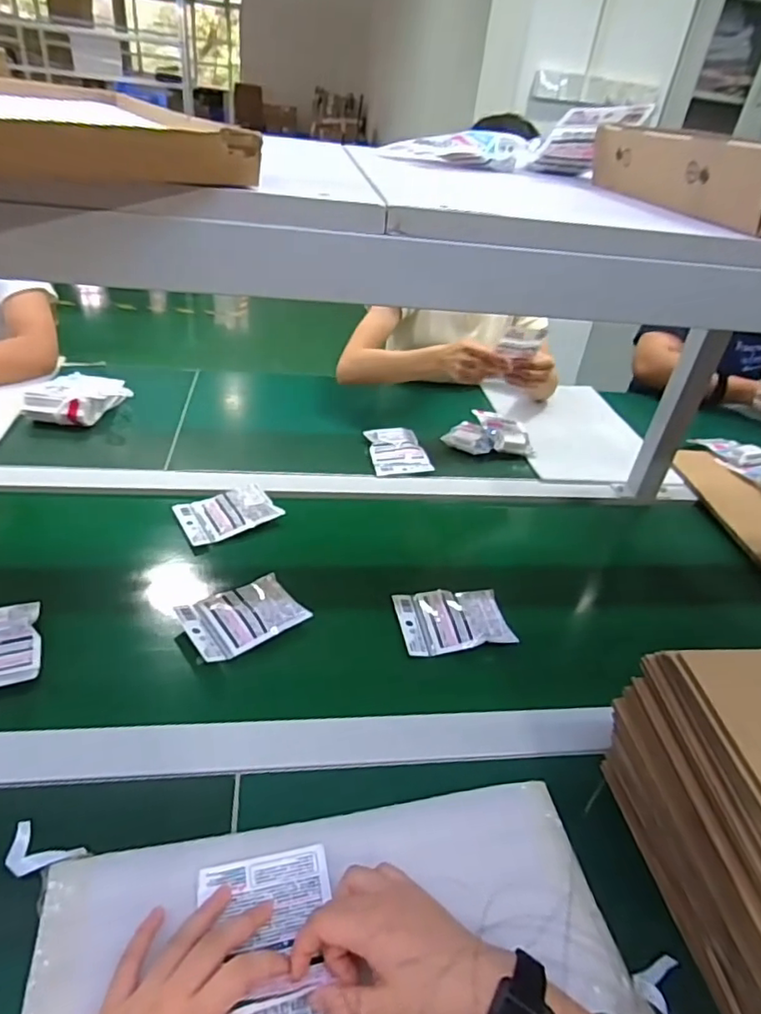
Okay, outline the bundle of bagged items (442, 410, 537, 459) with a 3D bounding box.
[{"bbox_3d":[0.207,-0.135,1.098,0.163,0.041,0.127,14,35,10],"label":"bundle of bagged items"}]

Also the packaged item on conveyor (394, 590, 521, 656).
[{"bbox_3d":[0.087,0.135,0.717,0.126,0.013,0.097,-11,39,-3],"label":"packaged item on conveyor"}]

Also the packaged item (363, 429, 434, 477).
[{"bbox_3d":[0.031,-0.099,1.018,0.097,0.014,0.117,-4,47,-13],"label":"packaged item"}]

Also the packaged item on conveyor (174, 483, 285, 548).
[{"bbox_3d":[-0.218,0.006,0.841,0.133,0.022,0.091,-15,40,-28],"label":"packaged item on conveyor"}]

